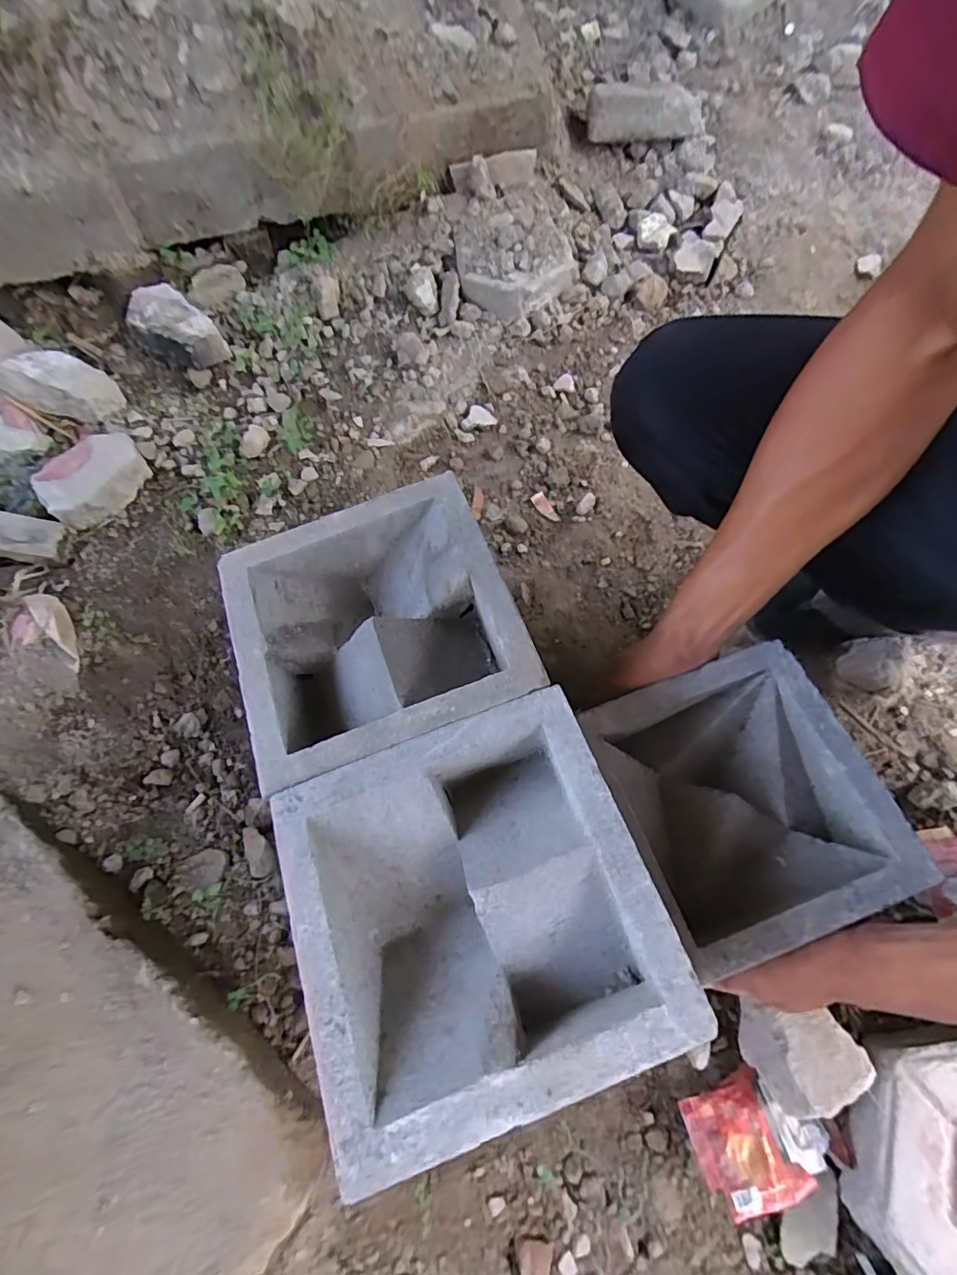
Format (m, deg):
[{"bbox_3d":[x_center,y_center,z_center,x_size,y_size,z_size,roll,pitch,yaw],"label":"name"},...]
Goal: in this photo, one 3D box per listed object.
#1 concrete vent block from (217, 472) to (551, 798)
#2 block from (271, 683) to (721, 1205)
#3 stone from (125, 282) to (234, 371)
[{"bbox_3d":[-0.077,-0.007,0.414,0.204,0.081,0.197,-22,64,-3],"label":"concrete vent block"},{"bbox_3d":[-0.004,0.158,0.327,0.194,0.084,0.196,-21,64,-2],"label":"block"},{"bbox_3d":[-0.504,-0.507,0.910,0.107,0.102,0.159,-39,66,-11],"label":"stone"}]

